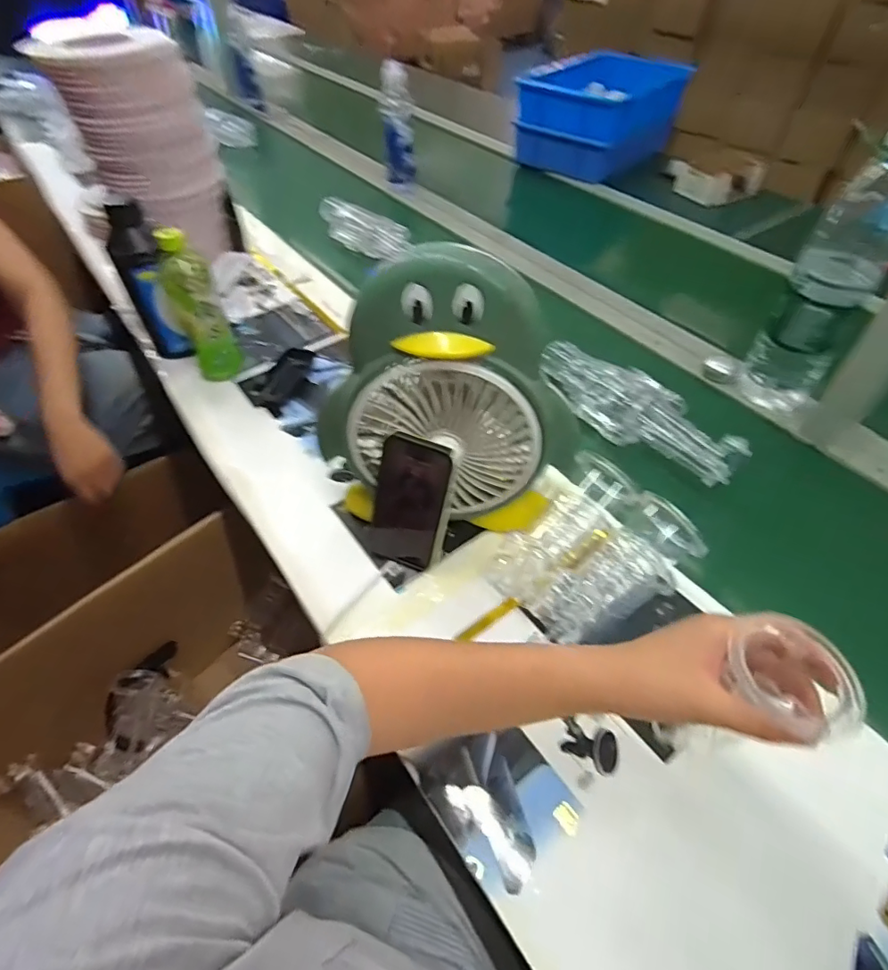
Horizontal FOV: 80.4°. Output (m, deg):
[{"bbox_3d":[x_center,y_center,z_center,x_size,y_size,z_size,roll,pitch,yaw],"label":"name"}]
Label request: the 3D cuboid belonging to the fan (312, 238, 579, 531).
[{"bbox_3d":[-0.001,-0.069,0.506,0.249,0.281,0.093,3,51,4],"label":"fan"}]

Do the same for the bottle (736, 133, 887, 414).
[{"bbox_3d":[0.463,-0.230,0.638,0.089,0.342,0.079,34,59,26],"label":"bottle"}]

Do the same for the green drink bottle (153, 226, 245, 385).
[{"bbox_3d":[-0.337,-0.246,0.717,0.064,0.187,0.069,-24,54,-15],"label":"green drink bottle"}]

